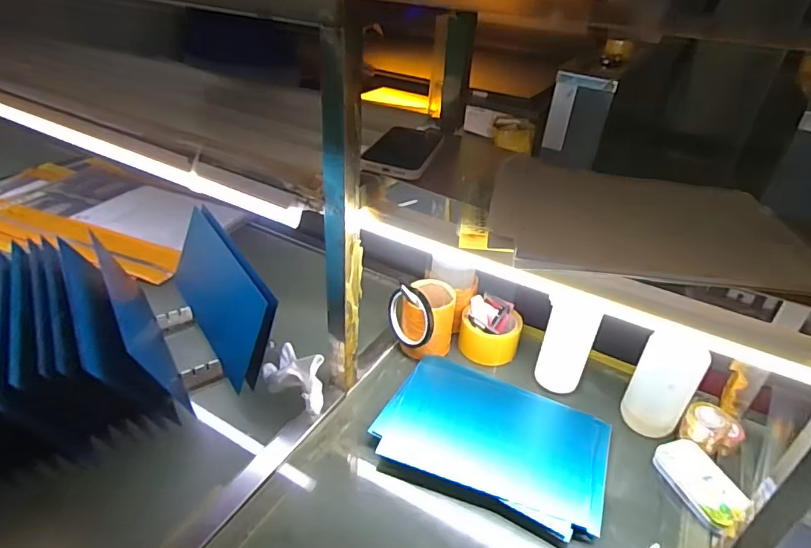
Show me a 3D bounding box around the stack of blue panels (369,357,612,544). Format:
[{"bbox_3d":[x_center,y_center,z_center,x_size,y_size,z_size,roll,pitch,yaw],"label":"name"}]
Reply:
[{"bbox_3d":[0.117,0.211,0.648,0.282,0.020,0.191,17,36,17],"label":"stack of blue panels"}]

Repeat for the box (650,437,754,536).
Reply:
[{"bbox_3d":[0.362,0.255,0.604,0.066,0.017,0.116,-26,40,-12],"label":"box"}]

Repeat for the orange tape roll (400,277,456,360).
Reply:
[{"bbox_3d":[0.034,0.070,0.762,0.076,0.100,0.072,3,34,-2],"label":"orange tape roll"}]

